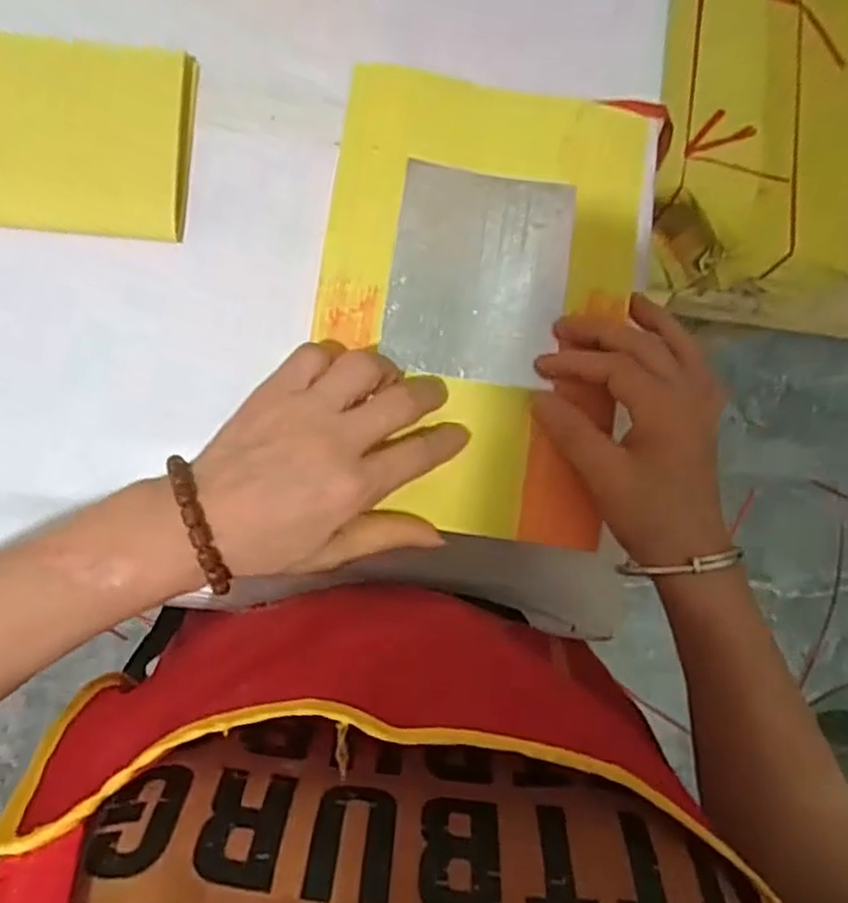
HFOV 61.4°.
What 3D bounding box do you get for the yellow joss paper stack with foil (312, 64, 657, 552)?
[{"bbox_3d":[0.025,-0.074,0.355,0.153,0.013,0.222,9,86,-4],"label":"yellow joss paper stack with foil"}]

